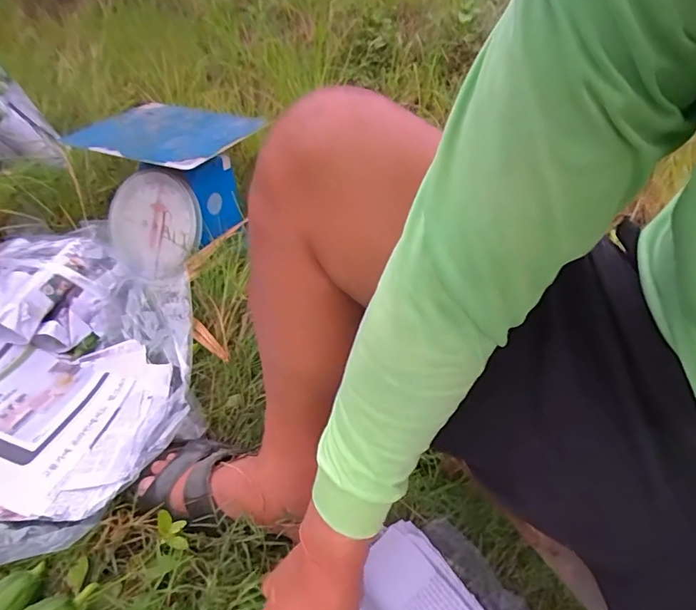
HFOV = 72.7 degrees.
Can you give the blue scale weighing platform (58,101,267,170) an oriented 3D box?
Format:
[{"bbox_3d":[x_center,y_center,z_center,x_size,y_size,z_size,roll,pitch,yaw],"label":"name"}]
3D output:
[{"bbox_3d":[-0.324,-0.310,0.845,0.263,0.020,0.225,17,45,16],"label":"blue scale weighing platform"}]

